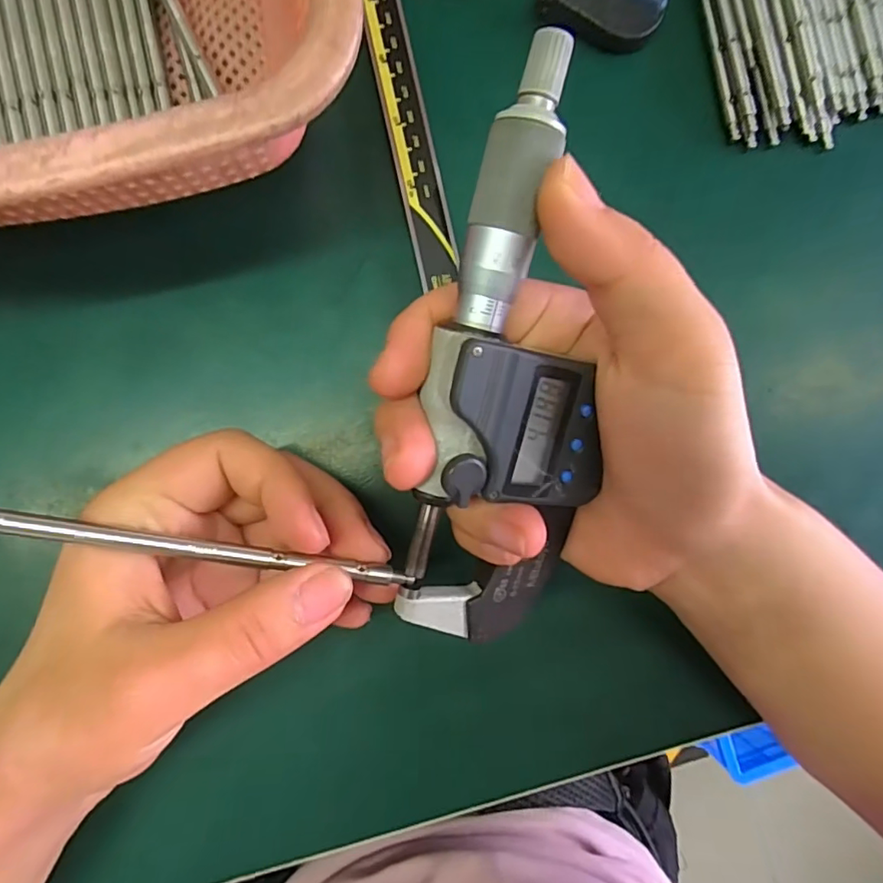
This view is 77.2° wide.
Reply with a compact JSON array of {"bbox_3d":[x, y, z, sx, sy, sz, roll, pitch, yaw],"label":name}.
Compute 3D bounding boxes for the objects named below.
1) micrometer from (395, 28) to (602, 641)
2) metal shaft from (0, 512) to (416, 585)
[{"bbox_3d":[0.018,-0.014,0.146,0.050,0.023,0.157,0,109,-6],"label":"micrometer"},{"bbox_3d":[-0.086,0.025,0.143,0.161,0.004,0.005,11,86,-11],"label":"metal shaft"}]

